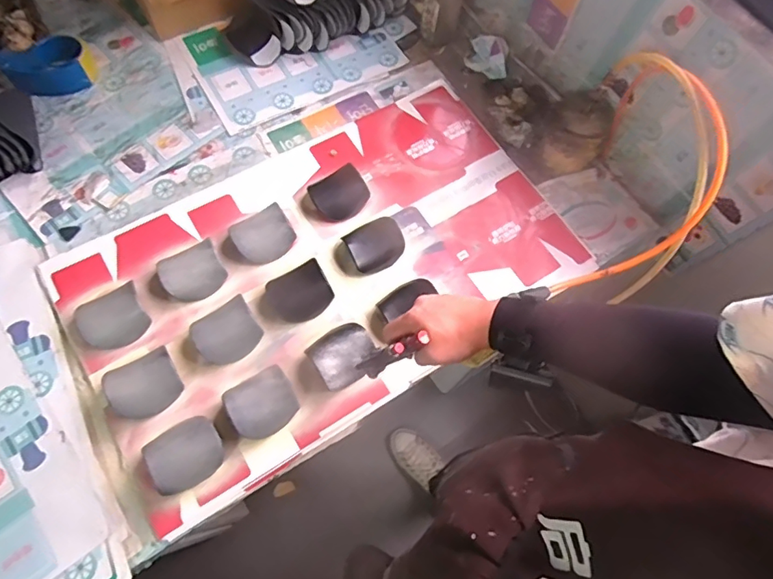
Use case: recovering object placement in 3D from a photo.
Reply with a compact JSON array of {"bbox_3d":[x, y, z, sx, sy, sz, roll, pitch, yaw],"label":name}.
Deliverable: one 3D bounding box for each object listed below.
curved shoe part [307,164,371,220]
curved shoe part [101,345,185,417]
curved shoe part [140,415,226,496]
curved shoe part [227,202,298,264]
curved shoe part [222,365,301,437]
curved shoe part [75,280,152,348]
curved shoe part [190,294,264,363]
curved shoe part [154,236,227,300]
[{"bbox_3d":[-0.077,-0.163,0.846,0.087,0.031,0.073,-30,74,-15],"label":"curved shoe part"},{"bbox_3d":[-0.343,0.136,0.708,0.090,0.045,0.083,-30,72,-15],"label":"curved shoe part"},{"bbox_3d":[-0.272,0.222,0.676,0.094,0.059,0.087,-26,73,-14],"label":"curved shoe part"},{"bbox_3d":[-0.200,-0.086,0.812,0.093,0.042,0.085,-27,73,-14],"label":"curved shoe part"},{"bbox_3d":[-0.172,0.159,0.699,0.087,0.059,0.084,-30,74,-15],"label":"curved shoe part"},{"bbox_3d":[-0.405,0.044,0.742,0.094,0.047,0.087,-33,73,-16],"label":"curved shoe part"},{"bbox_3d":[-0.240,0.068,0.751,0.092,0.042,0.081,-31,72,-15],"label":"curved shoe part"},{"bbox_3d":[-0.301,-0.025,0.776,0.092,0.054,0.083,-31,74,-15],"label":"curved shoe part"}]

